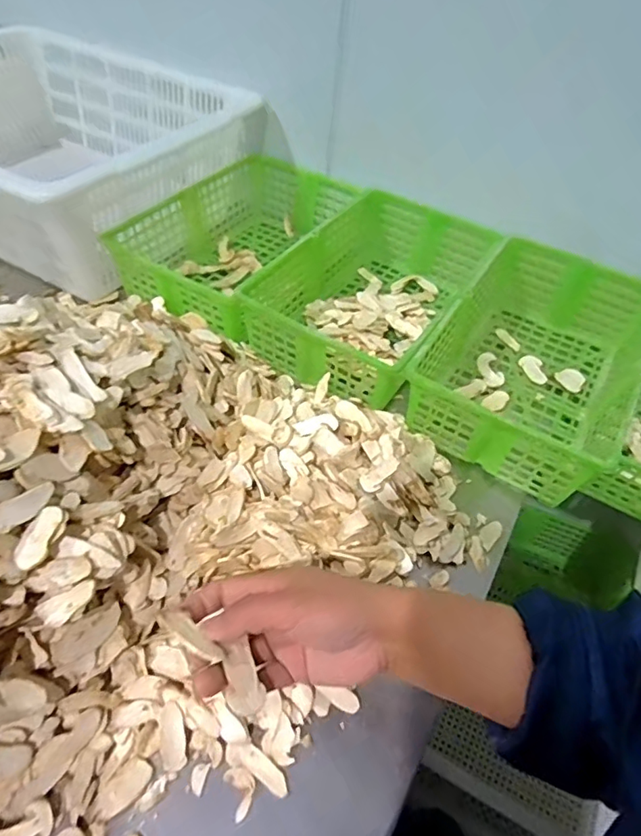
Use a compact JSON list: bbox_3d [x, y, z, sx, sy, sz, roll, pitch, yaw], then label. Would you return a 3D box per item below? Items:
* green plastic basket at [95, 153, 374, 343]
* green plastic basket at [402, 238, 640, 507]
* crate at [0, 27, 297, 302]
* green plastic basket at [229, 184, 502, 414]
[{"bbox_3d":[-0.111,-0.253,0.775,0.215,0.104,0.355,26,51,15],"label":"green plastic basket"},{"bbox_3d":[0.262,-0.073,0.640,0.225,0.093,0.344,27,51,17],"label":"green plastic basket"},{"bbox_3d":[-0.418,-0.409,0.820,0.562,0.185,0.488,32,53,20],"label":"crate"},{"bbox_3d":[0.074,-0.163,0.700,0.217,0.103,0.334,29,52,18],"label":"green plastic basket"}]

